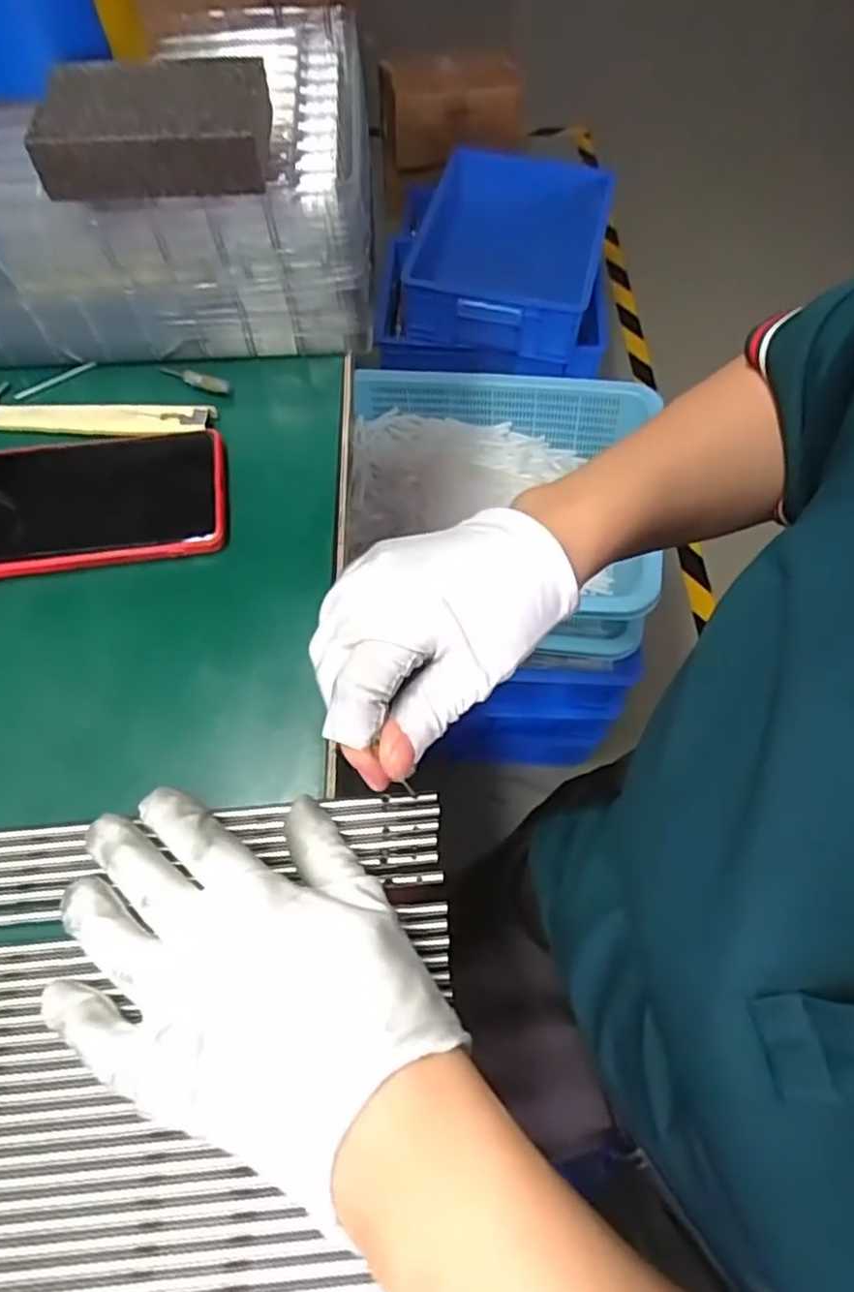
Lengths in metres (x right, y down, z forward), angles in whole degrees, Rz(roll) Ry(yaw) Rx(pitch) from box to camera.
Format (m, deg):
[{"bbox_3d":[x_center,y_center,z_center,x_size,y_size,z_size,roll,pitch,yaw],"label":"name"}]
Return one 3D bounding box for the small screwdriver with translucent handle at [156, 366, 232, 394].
[{"bbox_3d":[-0.137,-0.157,0.408,0.049,0.007,0.008,21,63,10],"label":"small screwdriver with translucent handle"}]

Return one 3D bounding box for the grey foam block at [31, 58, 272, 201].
[{"bbox_3d":[-0.125,-0.242,0.327,0.099,0.028,0.065,-2,61,-2],"label":"grey foam block"}]

